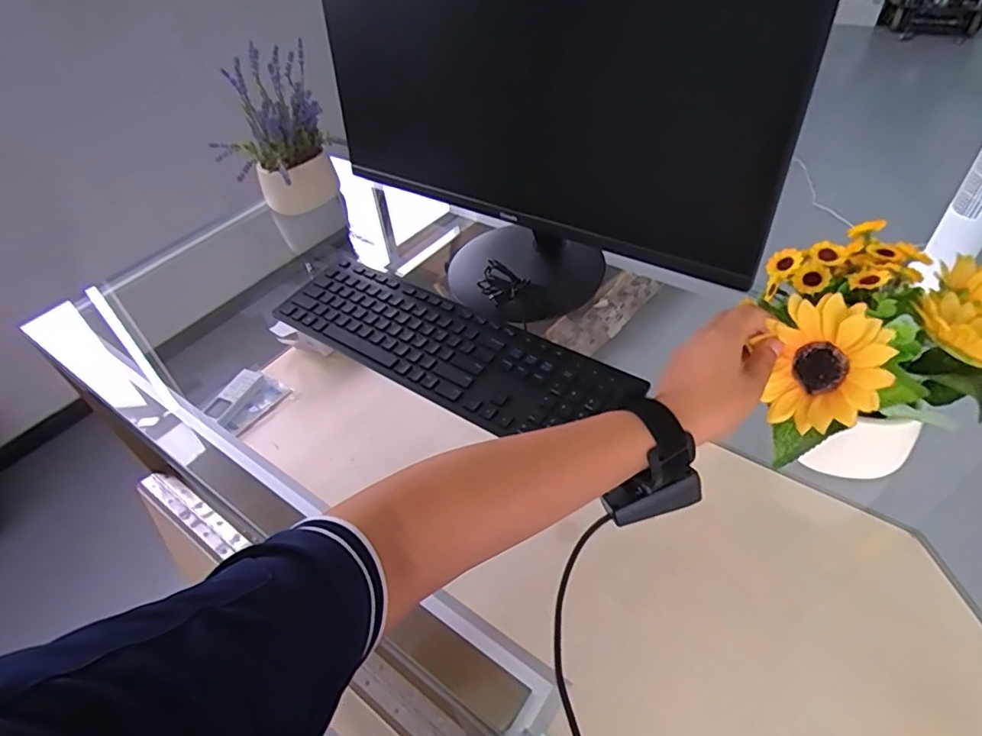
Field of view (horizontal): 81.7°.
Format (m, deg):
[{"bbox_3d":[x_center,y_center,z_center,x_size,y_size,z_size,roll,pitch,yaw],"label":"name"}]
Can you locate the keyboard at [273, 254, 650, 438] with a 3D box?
[{"bbox_3d":[-0.061,-0.030,0.648,0.440,0.033,0.130,25,54,28],"label":"keyboard"}]

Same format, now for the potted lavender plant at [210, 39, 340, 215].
[{"bbox_3d":[-0.376,-0.386,0.981,0.184,0.245,0.168,-13,46,-5],"label":"potted lavender plant"}]

